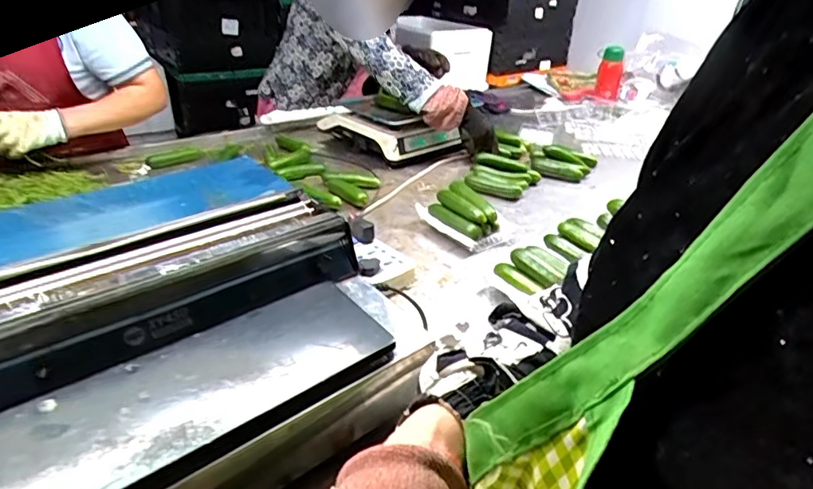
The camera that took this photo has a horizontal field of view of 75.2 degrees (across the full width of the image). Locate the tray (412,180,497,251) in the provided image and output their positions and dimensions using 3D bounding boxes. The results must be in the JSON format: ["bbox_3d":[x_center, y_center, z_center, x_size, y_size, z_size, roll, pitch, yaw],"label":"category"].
[{"bbox_3d":[0.098,-0.055,0.987,0.099,0.075,0.151,-12,32,-27],"label":"tray"}]

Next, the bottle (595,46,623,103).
[{"bbox_3d":[0.653,-0.548,1.688,0.072,0.206,0.068,13,-8,16],"label":"bottle"}]

